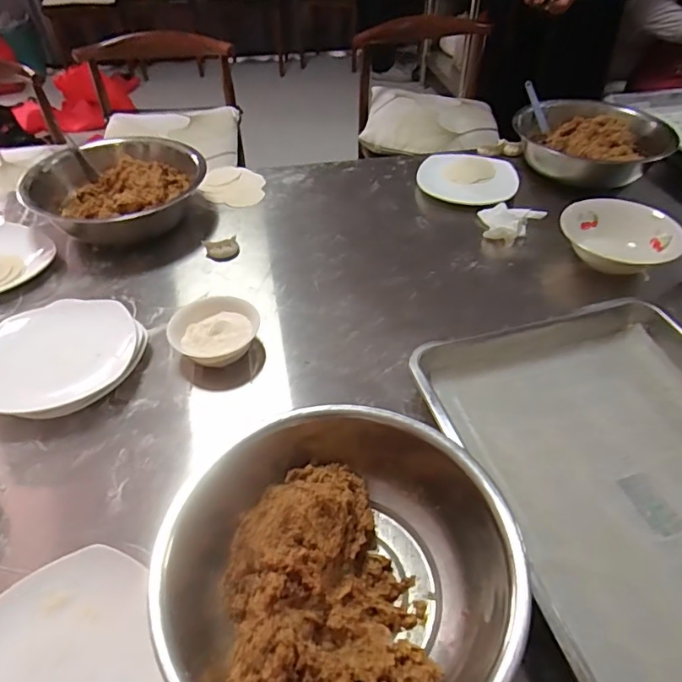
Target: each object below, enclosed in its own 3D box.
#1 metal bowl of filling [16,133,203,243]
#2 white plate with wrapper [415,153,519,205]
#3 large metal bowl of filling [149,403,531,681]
[{"bbox_3d":[-0.376,-0.250,0.878,0.248,0.109,0.224,-33,52,-29],"label":"metal bowl of filling"},{"bbox_3d":[0.243,-0.309,0.985,0.183,0.032,0.166,21,48,21],"label":"white plate with wrapper"},{"bbox_3d":[-0.004,0.182,0.439,0.278,0.080,0.290,-9,44,-8],"label":"large metal bowl of filling"}]

